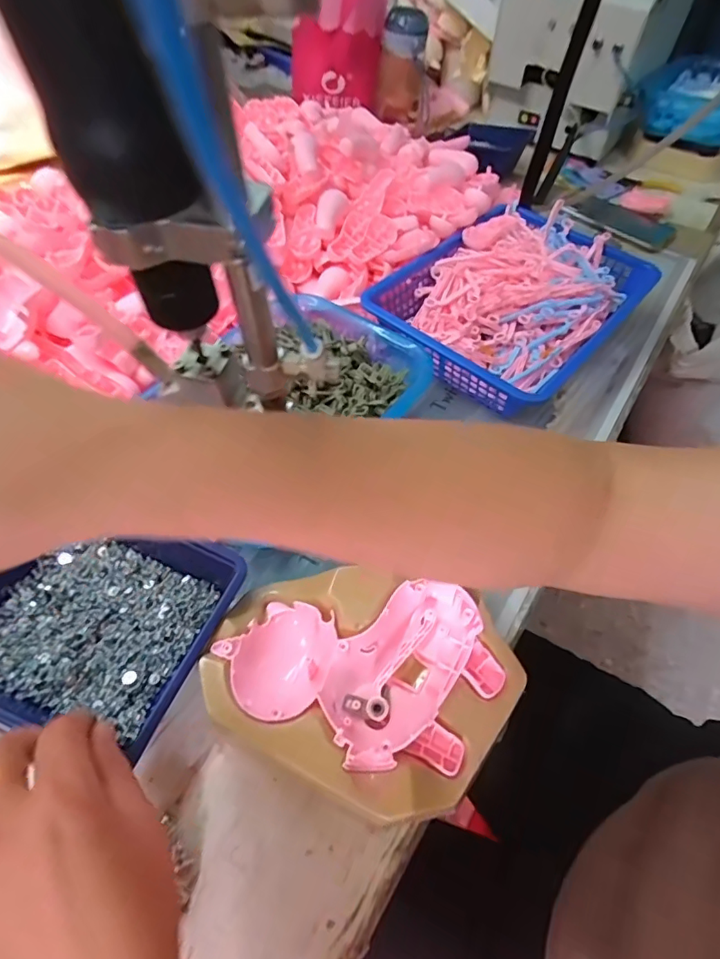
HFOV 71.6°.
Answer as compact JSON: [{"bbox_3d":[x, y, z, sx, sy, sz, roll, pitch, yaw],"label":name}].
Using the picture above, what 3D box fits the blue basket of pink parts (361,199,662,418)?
[{"bbox_3d":[0.159,-0.192,0.544,0.212,0.085,0.287,37,60,20],"label":"blue basket of pink parts"}]

